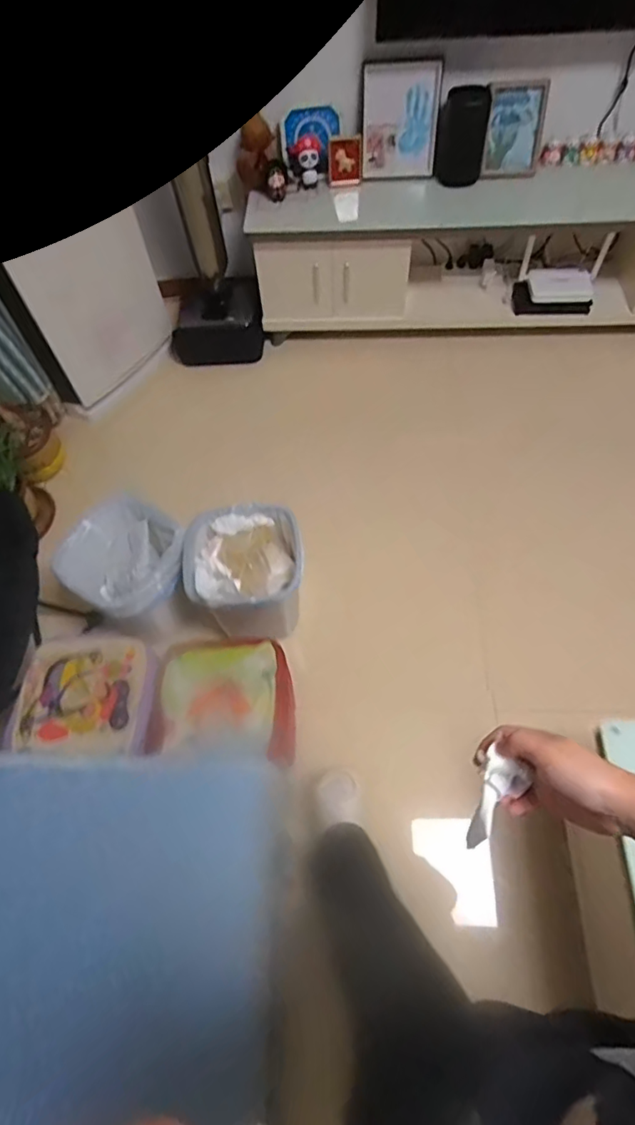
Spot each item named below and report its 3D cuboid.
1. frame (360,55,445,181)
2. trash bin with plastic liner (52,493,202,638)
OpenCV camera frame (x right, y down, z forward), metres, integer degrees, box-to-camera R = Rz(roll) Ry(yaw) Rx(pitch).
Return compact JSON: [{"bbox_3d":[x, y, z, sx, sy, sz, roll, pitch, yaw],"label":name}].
[{"bbox_3d":[0.220,-1.177,1.457,0.199,0.249,0.030,10,63,4],"label":"frame"},{"bbox_3d":[-0.430,0.023,1.320,0.255,0.249,0.243,1,63,-1],"label":"trash bin with plastic liner"}]

